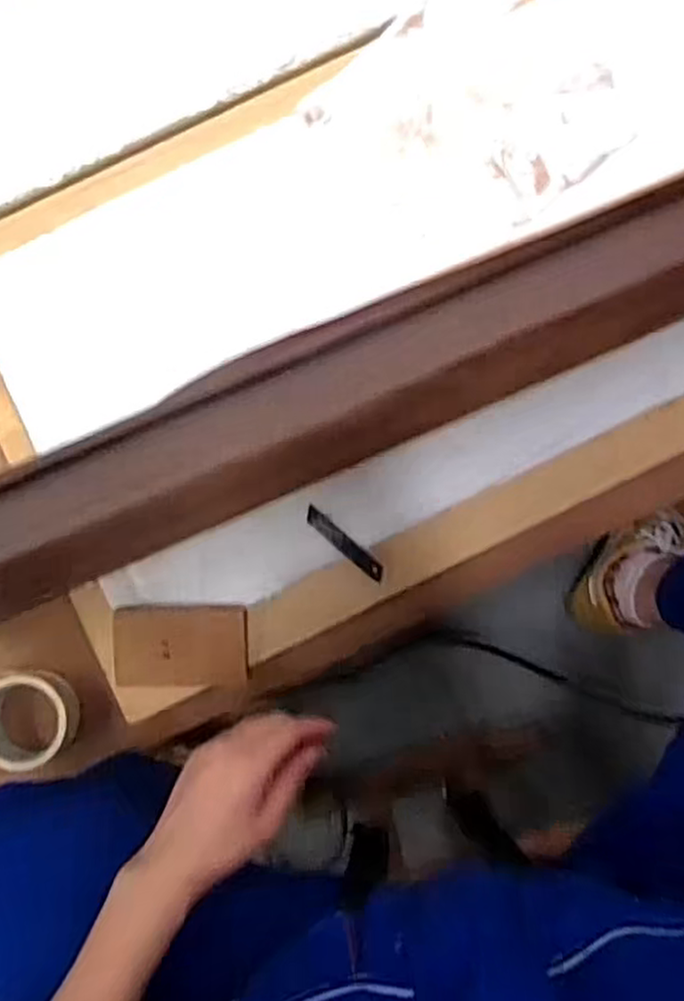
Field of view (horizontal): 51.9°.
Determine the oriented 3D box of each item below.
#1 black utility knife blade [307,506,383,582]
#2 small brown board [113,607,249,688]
[{"bbox_3d":[0.003,0.045,0.728,0.101,0.004,0.017,40,93,0],"label":"black utility knife blade"},{"bbox_3d":[-0.165,0.152,0.729,0.133,0.009,0.082,1,93,-8],"label":"small brown board"}]

